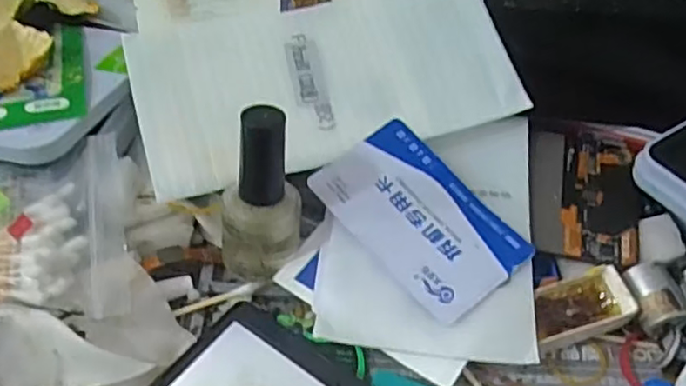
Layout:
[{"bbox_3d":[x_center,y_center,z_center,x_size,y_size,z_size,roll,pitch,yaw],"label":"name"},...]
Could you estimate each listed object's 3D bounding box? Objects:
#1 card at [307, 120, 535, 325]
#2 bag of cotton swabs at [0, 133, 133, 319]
[{"bbox_3d":[0.032,0.009,0.273,0.052,0.004,0.085,-35,67,-20],"label":"card"},{"bbox_3d":[-0.134,0.019,0.249,0.096,0.022,0.071,-11,49,-13],"label":"bag of cotton swabs"}]

